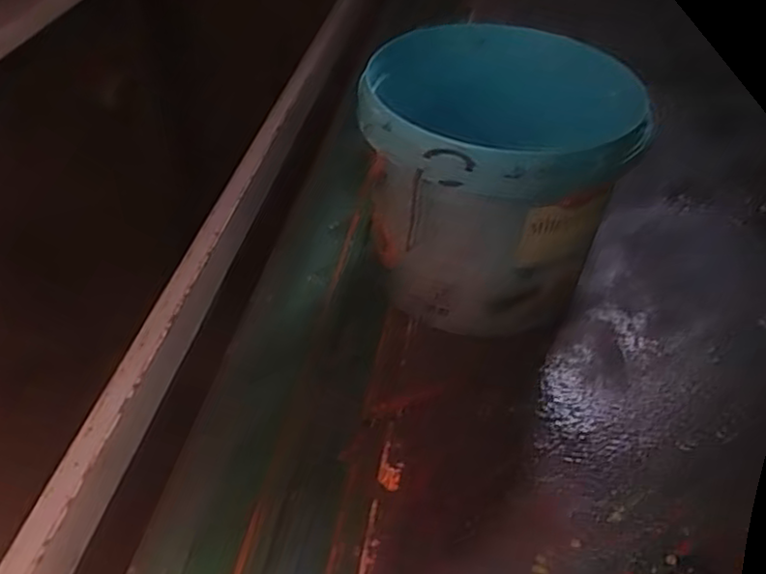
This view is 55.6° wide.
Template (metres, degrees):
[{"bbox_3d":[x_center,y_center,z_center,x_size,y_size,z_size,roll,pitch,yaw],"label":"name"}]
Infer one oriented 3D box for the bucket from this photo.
[{"bbox_3d":[0.074,-0.074,0.515,0.169,0.154,0.185,2,35,-1],"label":"bucket"}]

